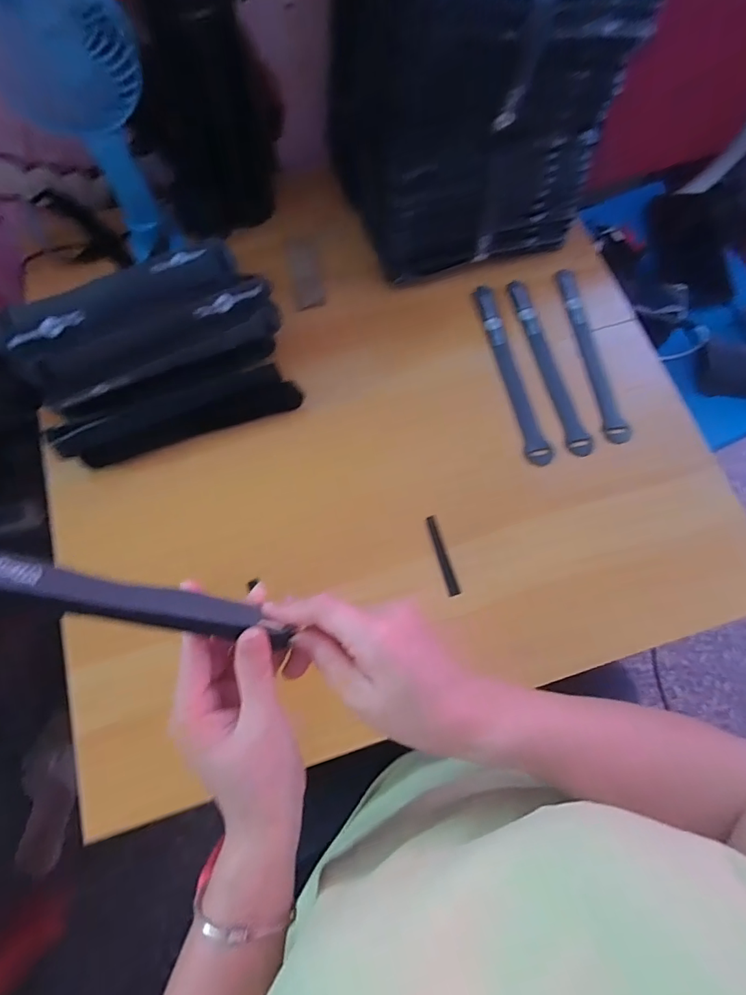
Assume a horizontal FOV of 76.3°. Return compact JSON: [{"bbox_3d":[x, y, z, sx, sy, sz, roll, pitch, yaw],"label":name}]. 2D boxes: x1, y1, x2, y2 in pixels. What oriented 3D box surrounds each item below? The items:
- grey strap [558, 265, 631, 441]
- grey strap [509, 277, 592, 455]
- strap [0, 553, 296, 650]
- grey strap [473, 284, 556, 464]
[{"bbox_3d":[0.216,-0.146,0.472,0.021,0.008,0.199,-5,73,-2],"label":"grey strap"},{"bbox_3d":[0.171,-0.133,0.467,0.020,0.006,0.204,-11,73,-4],"label":"grey strap"},{"bbox_3d":[-0.129,0.048,0.233,0.192,0.014,0.021,23,65,-33],"label":"strap"},{"bbox_3d":[0.134,-0.124,0.461,0.022,0.005,0.200,-10,73,-3],"label":"grey strap"}]

